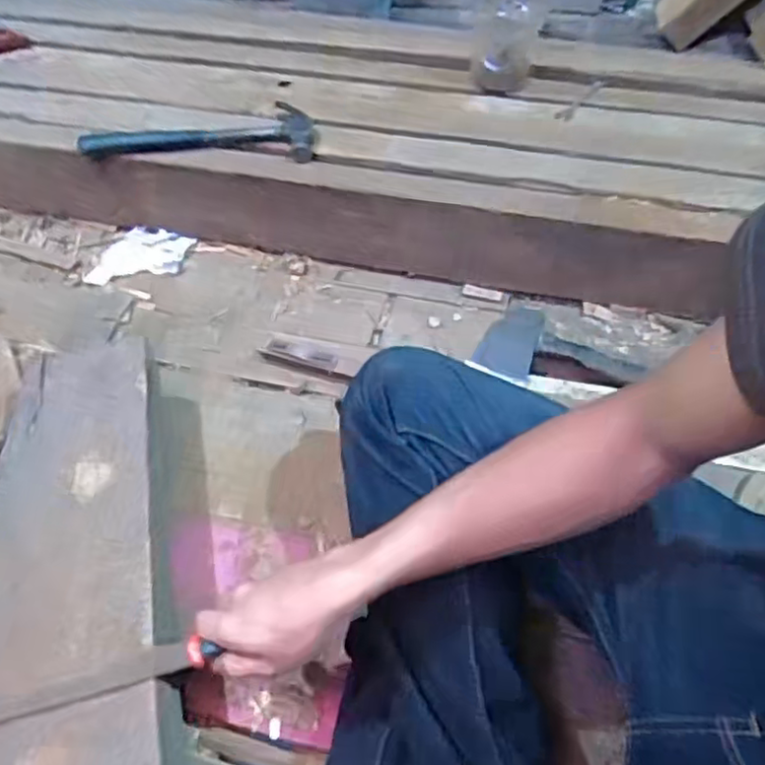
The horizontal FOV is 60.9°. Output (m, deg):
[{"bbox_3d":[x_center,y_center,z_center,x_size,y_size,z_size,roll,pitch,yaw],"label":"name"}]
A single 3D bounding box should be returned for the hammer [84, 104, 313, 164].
[{"bbox_3d":[-0.258,-0.365,0.943,0.322,0.028,0.122,2,51,3],"label":"hammer"}]

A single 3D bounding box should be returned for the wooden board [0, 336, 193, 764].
[{"bbox_3d":[-0.255,0.181,0.544,0.160,0.017,0.549,-12,51,-10],"label":"wooden board"}]

